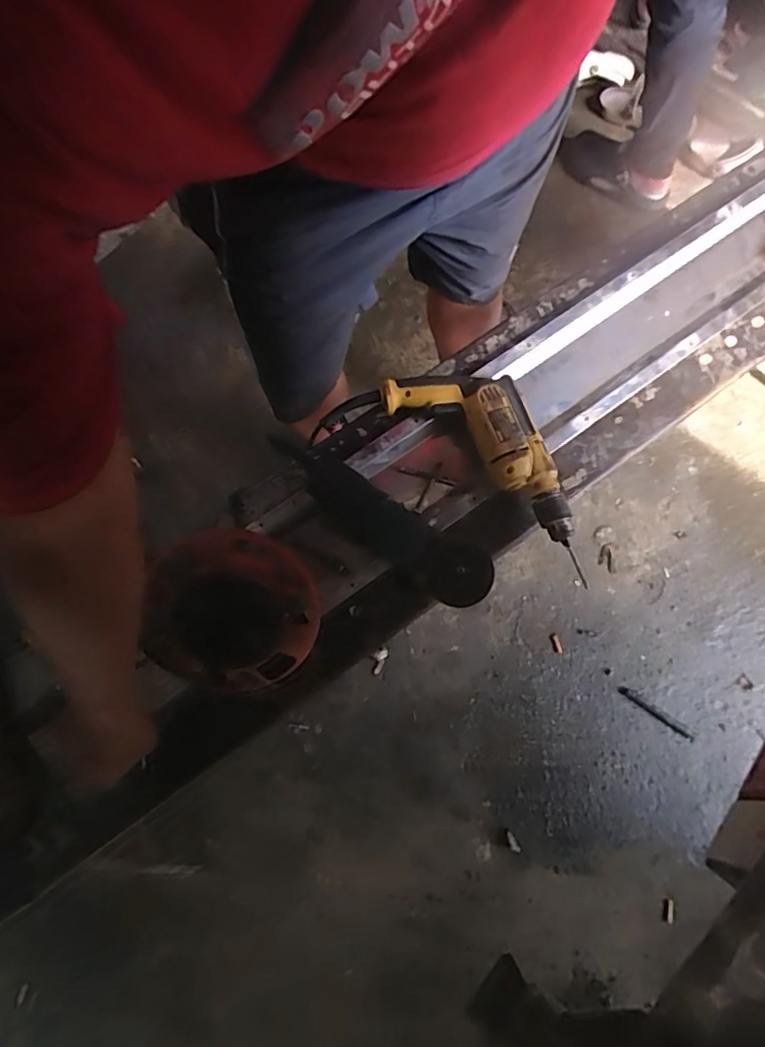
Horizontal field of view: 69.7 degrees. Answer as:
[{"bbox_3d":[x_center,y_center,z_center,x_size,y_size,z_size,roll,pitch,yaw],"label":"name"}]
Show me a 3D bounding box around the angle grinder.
[{"bbox_3d":[0.001,0.003,0.719,0.324,0.066,0.078,35,77,24],"label":"angle grinder"}]

